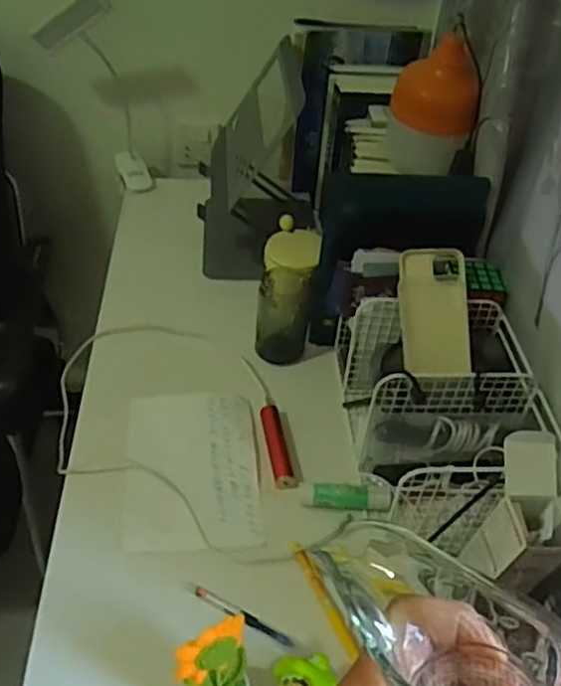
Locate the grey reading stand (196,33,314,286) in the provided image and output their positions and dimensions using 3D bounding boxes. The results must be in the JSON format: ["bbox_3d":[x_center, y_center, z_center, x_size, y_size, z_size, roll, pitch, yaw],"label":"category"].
[{"bbox_3d":[-0.036,-0.278,1.034,0.179,0.260,0.291,3,43,0],"label":"grey reading stand"}]

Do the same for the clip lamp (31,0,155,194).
[{"bbox_3d":[-0.302,-0.410,1.114,0.162,0.314,0.104,-10,44,-14],"label":"clip lamp"}]

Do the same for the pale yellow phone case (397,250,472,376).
[{"bbox_3d":[0.173,-0.036,0.758,0.077,0.008,0.150,4,72,-5],"label":"pale yellow phone case"}]

